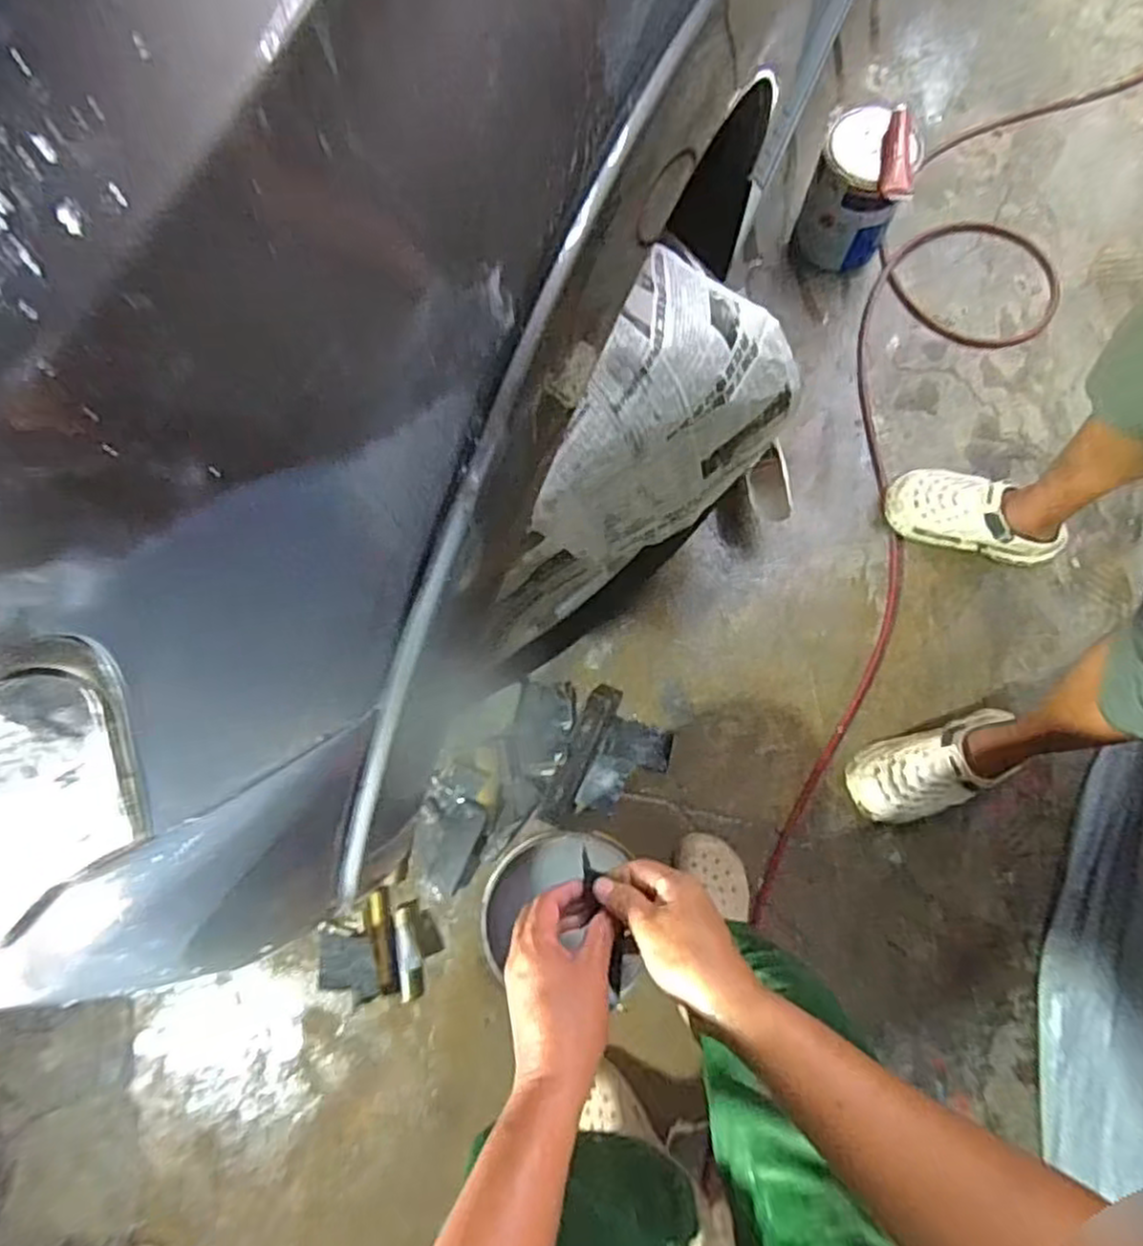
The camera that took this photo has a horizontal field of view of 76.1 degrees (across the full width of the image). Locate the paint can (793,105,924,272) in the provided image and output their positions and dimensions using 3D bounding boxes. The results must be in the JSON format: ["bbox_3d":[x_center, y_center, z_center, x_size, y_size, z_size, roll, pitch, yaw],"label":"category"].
[{"bbox_3d":[0.522,-0.788,1.346,0.163,0.225,0.168,0,82,1],"label":"paint can"}]

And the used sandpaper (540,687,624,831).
[{"bbox_3d":[0.018,0.222,1.241,0.049,0.008,0.247,24,77,5],"label":"used sandpaper"}]

